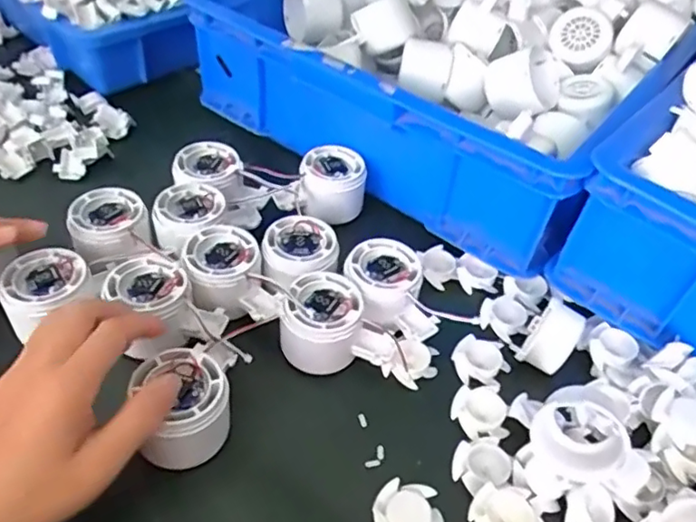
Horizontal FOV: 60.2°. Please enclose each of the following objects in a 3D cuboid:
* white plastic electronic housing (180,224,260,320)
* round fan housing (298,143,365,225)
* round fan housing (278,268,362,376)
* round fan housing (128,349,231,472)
[{"bbox_3d":[-0.095,0.009,0.453,0.058,0.041,0.062,-2,46,-8],"label":"white plastic electronic housing"},{"bbox_3d":[-0.015,-0.073,0.553,0.057,0.057,0.057,3,46,-3],"label":"round fan housing"},{"bbox_3d":[-0.019,0.044,0.431,0.059,0.043,0.064,3,46,-3],"label":"round fan housing"},{"bbox_3d":[-0.102,0.091,0.368,0.054,0.048,0.051,3,46,-3],"label":"round fan housing"}]

